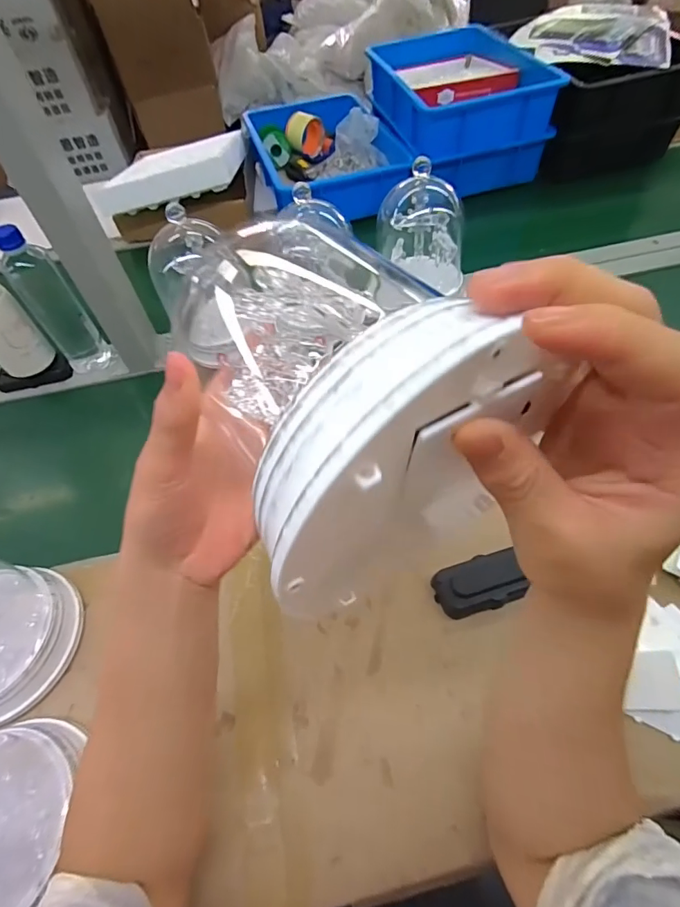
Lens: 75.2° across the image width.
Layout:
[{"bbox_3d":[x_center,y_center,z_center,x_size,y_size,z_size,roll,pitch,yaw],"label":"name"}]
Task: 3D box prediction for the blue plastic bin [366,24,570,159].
[{"bbox_3d":[0.243,-0.769,0.936,0.290,0.102,0.440,-13,56,-4],"label":"blue plastic bin"}]

